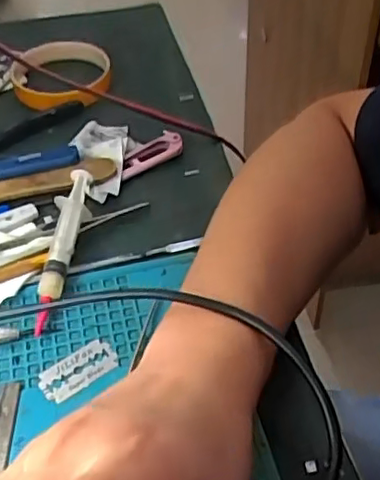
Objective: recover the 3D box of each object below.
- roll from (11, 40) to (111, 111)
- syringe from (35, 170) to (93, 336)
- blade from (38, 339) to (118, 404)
[{"bbox_3d":[-0.107,-0.138,0.519,0.080,0.021,0.085,-1,46,1],"label":"roll"},{"bbox_3d":[-0.076,0.003,0.374,0.017,0.025,0.111,3,46,4],"label":"syringe"},{"bbox_3d":[-0.059,0.069,0.331,0.042,0.004,0.022,-28,56,-19],"label":"blade"}]

